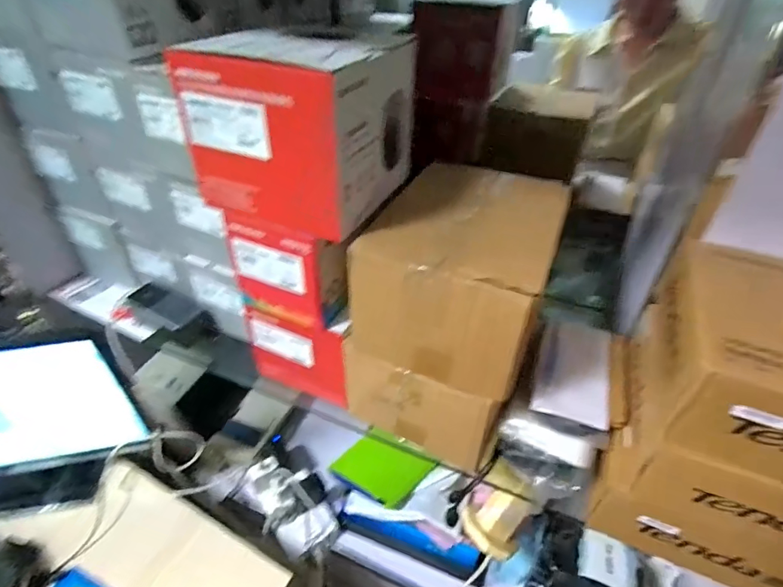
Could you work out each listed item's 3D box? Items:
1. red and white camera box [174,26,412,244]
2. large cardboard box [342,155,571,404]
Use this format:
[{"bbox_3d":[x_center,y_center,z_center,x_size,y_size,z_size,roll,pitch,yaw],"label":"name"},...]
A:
[{"bbox_3d":[-0.086,-0.176,0.455,0.168,0.153,0.163,17,40,18],"label":"red and white camera box"},{"bbox_3d":[0.084,-0.028,0.503,0.173,0.149,0.223,18,41,19],"label":"large cardboard box"}]

